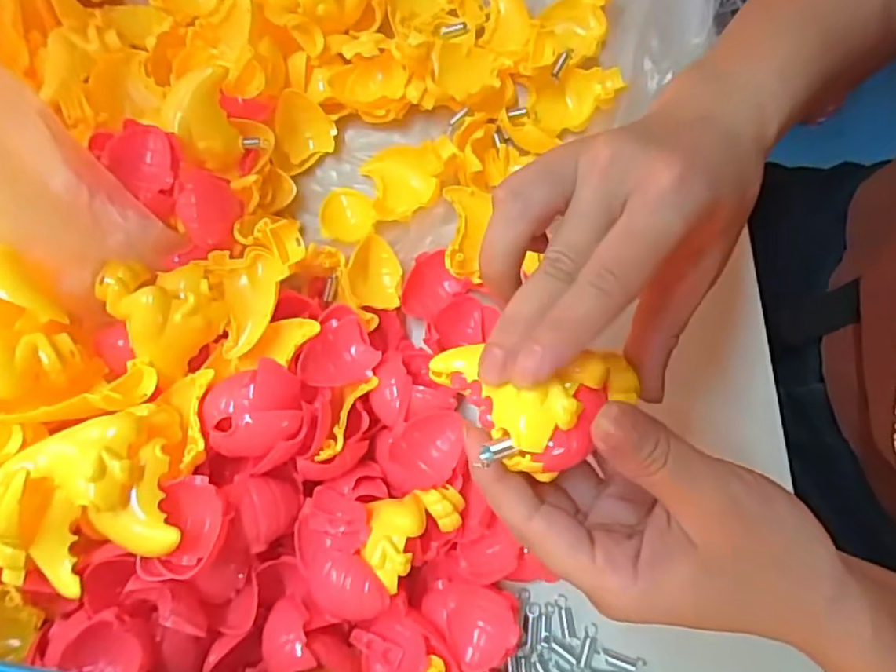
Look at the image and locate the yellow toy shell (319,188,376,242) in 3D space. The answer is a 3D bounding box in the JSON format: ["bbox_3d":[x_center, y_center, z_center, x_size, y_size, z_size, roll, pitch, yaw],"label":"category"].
[{"bbox_3d":[-0.067,-0.082,0.401,0.037,0.020,0.043,-9,77,5],"label":"yellow toy shell"}]

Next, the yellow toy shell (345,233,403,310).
[{"bbox_3d":[-0.044,-0.039,0.373,0.030,0.023,0.044,3,78,7],"label":"yellow toy shell"}]

